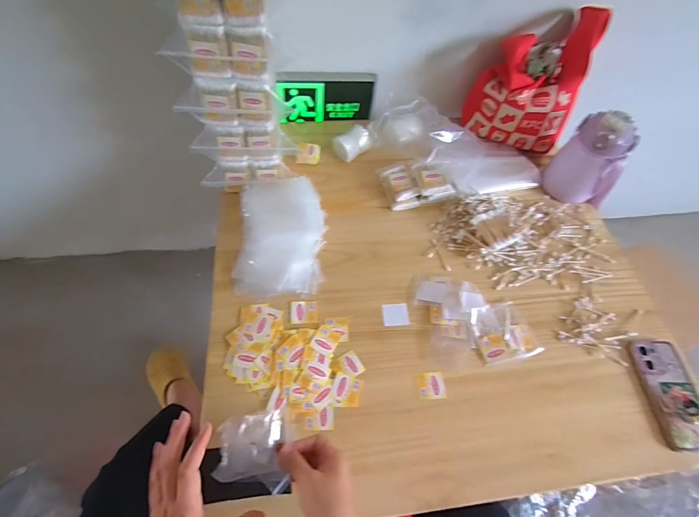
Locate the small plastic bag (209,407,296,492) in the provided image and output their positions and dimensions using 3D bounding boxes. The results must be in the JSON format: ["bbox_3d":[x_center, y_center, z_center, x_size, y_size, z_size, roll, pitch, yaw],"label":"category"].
[{"bbox_3d":[-0.111,0.226,0.421,0.081,0.035,0.080,-1,60,-4],"label":"small plastic bag"}]

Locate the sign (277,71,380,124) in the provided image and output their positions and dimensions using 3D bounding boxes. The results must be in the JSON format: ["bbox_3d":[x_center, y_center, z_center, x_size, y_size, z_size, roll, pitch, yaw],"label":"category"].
[{"bbox_3d":[-0.049,-0.358,0.801,0.210,0.117,0.025,-8,61,-8],"label":"sign"}]

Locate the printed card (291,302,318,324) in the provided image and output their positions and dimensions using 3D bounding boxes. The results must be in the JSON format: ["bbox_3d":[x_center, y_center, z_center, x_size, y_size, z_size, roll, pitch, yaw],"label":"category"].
[{"bbox_3d":[-0.076,0.089,0.593,0.043,0.004,0.039,-2,61,-5],"label":"printed card"}]

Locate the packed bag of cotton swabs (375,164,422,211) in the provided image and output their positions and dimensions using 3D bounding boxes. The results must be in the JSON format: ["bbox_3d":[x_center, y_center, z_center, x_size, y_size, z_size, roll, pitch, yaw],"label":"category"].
[{"bbox_3d":[0.101,-0.147,0.723,0.060,0.029,0.103,-13,62,-11],"label":"packed bag of cotton swabs"}]

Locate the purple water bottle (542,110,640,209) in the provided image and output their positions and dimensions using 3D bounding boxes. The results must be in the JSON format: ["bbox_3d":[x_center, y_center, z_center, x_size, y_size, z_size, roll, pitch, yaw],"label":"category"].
[{"bbox_3d":[0.481,-0.191,0.698,0.107,0.160,0.128,-40,70,-22],"label":"purple water bottle"}]

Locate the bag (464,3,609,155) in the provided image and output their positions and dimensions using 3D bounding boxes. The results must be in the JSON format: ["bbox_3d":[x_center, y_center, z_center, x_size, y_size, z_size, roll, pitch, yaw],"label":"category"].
[{"bbox_3d":[0.382,-0.375,0.754,0.215,0.203,0.170,24,62,10],"label":"bag"}]

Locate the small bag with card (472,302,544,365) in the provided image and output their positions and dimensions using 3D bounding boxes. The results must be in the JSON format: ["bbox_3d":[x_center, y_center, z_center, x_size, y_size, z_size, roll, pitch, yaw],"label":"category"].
[{"bbox_3d":[0.252,0.119,0.582,0.097,0.028,0.089,-8,61,-8],"label":"small bag with card"}]

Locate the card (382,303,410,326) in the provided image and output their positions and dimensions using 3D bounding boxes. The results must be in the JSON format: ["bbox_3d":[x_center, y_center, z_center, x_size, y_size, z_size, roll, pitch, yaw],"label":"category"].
[{"bbox_3d":[0.077,0.093,0.596,0.043,0.004,0.040,-2,60,-5],"label":"card"}]

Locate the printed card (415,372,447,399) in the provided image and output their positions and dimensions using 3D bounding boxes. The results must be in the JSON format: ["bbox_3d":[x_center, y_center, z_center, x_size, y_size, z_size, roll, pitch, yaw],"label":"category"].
[{"bbox_3d":[0.124,0.192,0.540,0.041,0.004,0.038,-4,61,-6],"label":"printed card"}]

